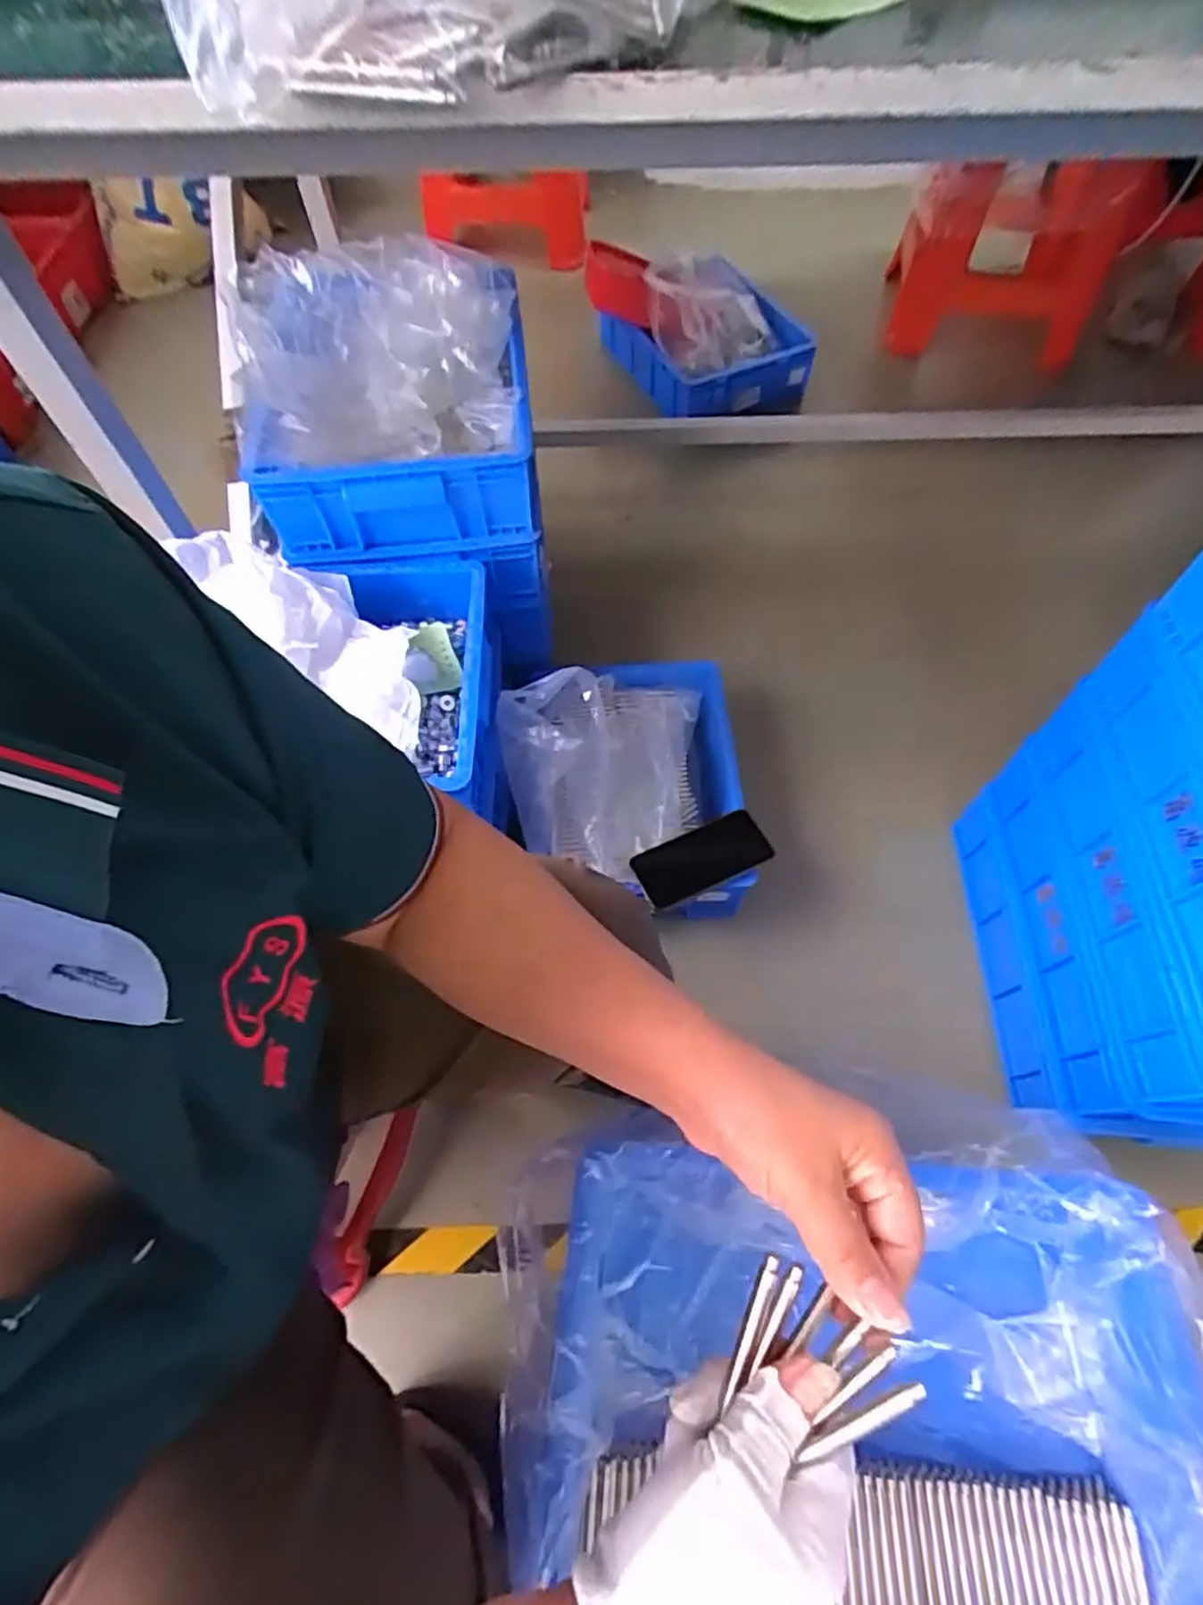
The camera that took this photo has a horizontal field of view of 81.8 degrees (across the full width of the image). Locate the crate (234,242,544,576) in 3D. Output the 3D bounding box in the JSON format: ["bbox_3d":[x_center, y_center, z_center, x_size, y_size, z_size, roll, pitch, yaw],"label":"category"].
[{"bbox_3d":[-0.237,-0.461,0.792,0.295,0.154,0.337,-7,62,-3],"label":"crate"}]

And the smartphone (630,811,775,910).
[{"bbox_3d":[0.118,0.064,0.813,0.156,0.015,0.075,-22,64,-10],"label":"smartphone"}]

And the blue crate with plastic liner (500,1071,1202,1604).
[{"bbox_3d":[0.166,0.403,0.480,0.450,0.135,0.347,2,62,2],"label":"blue crate with plastic liner"}]

